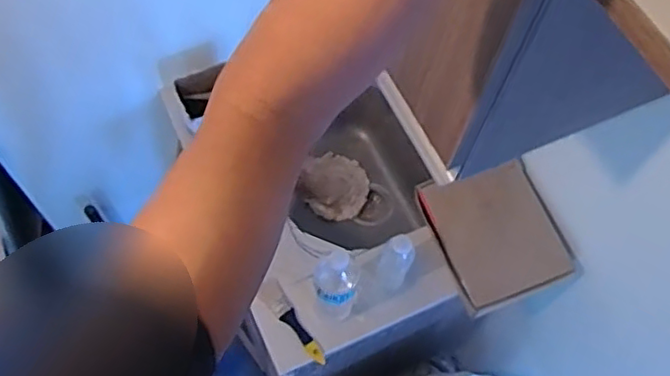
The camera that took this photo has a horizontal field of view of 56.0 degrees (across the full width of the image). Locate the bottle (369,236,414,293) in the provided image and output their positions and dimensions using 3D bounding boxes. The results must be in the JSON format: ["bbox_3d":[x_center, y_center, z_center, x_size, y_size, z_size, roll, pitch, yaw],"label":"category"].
[{"bbox_3d":[0.109,0.134,1.157,0.060,0.186,0.066,2,63,-3],"label":"bottle"}]

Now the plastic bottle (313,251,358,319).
[{"bbox_3d":[0.001,0.171,1.086,0.077,0.240,0.064,13,63,3],"label":"plastic bottle"}]

